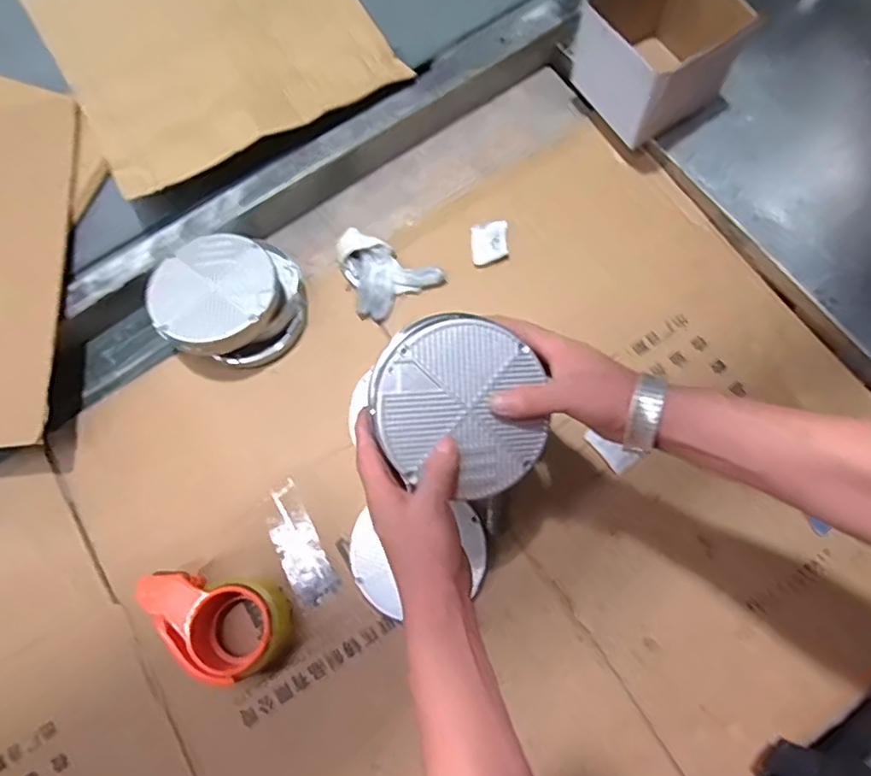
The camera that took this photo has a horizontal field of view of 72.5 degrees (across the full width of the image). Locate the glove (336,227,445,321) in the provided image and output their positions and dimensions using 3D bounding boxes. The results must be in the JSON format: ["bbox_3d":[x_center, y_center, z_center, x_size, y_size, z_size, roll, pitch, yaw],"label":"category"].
[{"bbox_3d":[-0.066,-0.149,0.724,0.103,0.024,0.111,-34,73,-7],"label":"glove"}]

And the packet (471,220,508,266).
[{"bbox_3d":[0.067,-0.179,0.733,0.044,0.010,0.052,-3,72,3],"label":"packet"}]

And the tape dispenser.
[{"bbox_3d":[-0.220,0.234,0.590,0.142,0.057,0.094,7,73,6],"label":"tape dispenser"}]

